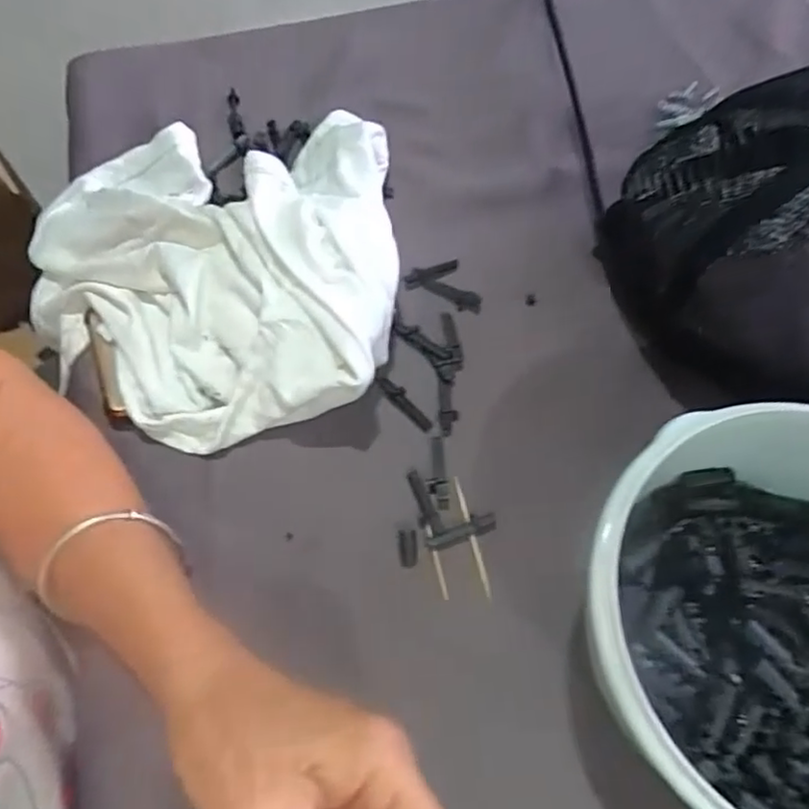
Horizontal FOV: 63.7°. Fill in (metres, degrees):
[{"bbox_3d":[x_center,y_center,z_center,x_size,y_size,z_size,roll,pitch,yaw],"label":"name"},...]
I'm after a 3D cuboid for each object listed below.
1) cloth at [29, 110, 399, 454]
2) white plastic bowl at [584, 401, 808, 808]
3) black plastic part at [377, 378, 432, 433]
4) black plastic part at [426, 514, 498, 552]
[{"bbox_3d":[-0.114,-0.081,0.365,0.216,0.053,0.201,4,65,5],"label":"cloth"},{"bbox_3d":[0.154,0.092,0.256,0.144,0.078,0.153,-1,65,2],"label":"white plastic bowl"},{"bbox_3d":[0.000,-0.001,0.349,0.009,0.004,0.040,-41,69,-15],"label":"black plastic part"},{"bbox_3d":[0.028,0.062,0.317,0.035,0.004,0.010,-19,65,-6],"label":"black plastic part"}]

